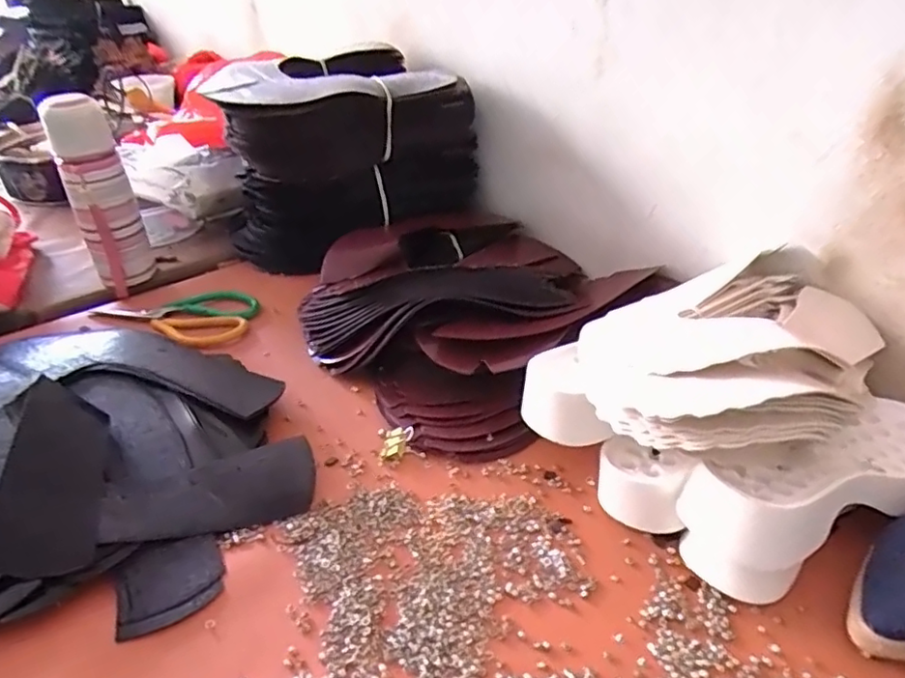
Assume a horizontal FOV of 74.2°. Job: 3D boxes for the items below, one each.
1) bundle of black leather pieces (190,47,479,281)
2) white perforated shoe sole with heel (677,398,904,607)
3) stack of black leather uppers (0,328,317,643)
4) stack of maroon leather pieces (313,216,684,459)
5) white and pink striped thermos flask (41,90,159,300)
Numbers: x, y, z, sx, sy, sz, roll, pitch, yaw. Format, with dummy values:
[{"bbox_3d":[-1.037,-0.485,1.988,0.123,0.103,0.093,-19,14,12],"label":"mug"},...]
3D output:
[{"bbox_3d":[-0.129,-0.235,0.773,0.285,0.203,0.173,-29,44,-33],"label":"bundle of black leather pieces"},{"bbox_3d":[0.278,0.104,0.435,0.246,0.095,0.075,-18,39,-21],"label":"white perforated shoe sole with heel"},{"bbox_3d":[-0.291,0.092,0.495,0.306,0.061,0.322,-17,38,-20],"label":"stack of black leather uppers"},{"bbox_3d":[0.021,-0.044,0.637,0.314,0.086,0.313,-28,43,-31],"label":"stack of maroon leather pieces"},{"bbox_3d":[-0.411,-0.165,0.704,0.065,0.218,0.072,-20,40,-24],"label":"white and pink striped thermos flask"}]

